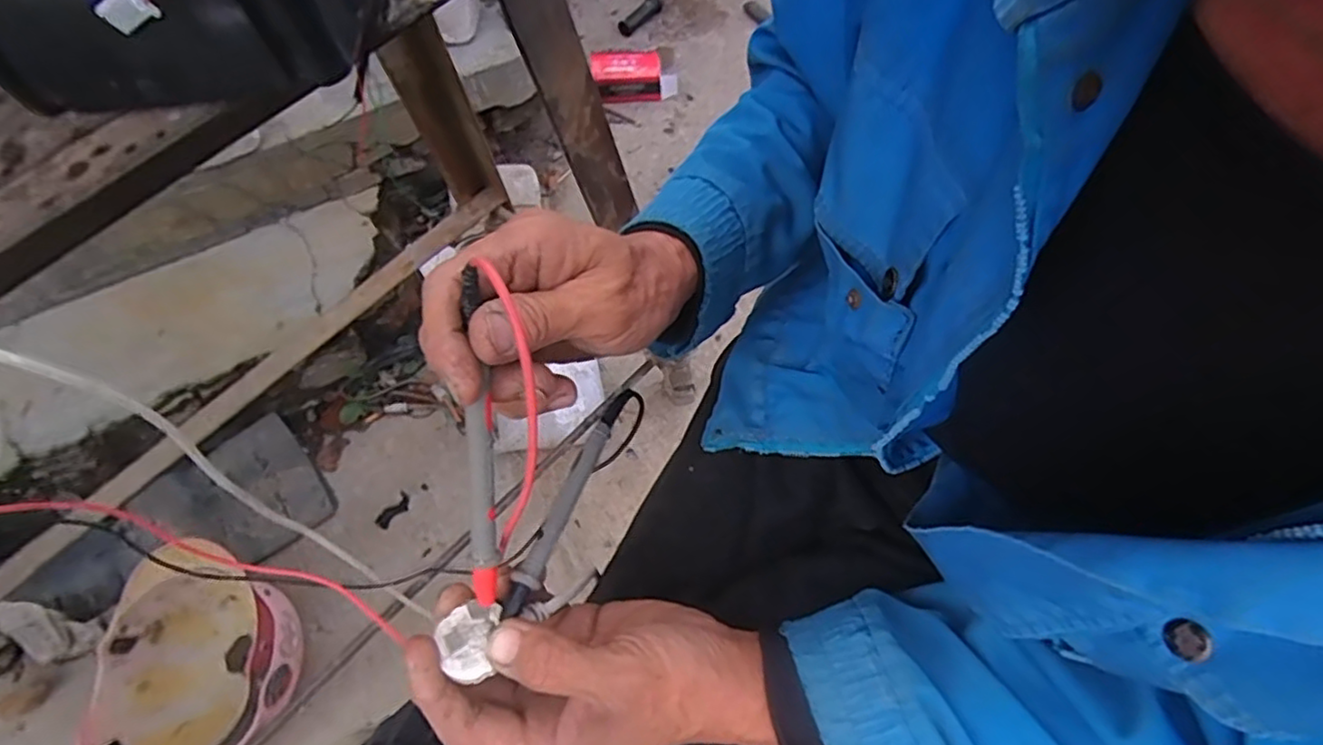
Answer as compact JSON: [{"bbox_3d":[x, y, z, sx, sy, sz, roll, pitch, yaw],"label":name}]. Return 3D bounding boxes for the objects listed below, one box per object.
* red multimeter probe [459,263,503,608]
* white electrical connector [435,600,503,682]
[{"bbox_3d":[-0.074,0.031,0.266,0.013,0.145,0.014,2,17,0],"label":"red multimeter probe"},{"bbox_3d":[-0.085,0.121,0.300,0.028,0.008,0.031,-24,64,-14],"label":"white electrical connector"}]

